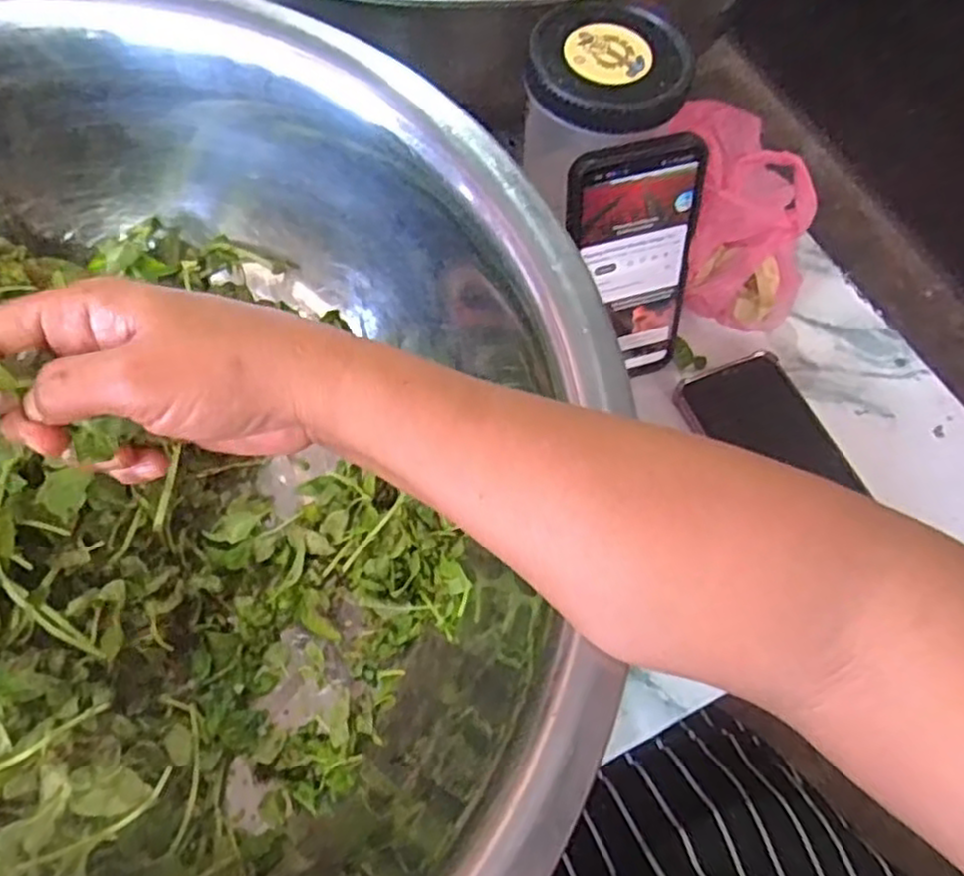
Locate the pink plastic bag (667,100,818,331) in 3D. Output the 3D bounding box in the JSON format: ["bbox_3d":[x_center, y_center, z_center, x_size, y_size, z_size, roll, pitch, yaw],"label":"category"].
[{"bbox_3d":[0.173,-0.151,0.497,0.085,0.080,0.139,-12,64,-8],"label":"pink plastic bag"}]

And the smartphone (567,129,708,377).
[{"bbox_3d":[0.095,-0.103,0.456,0.077,0.171,0.016,-20,48,-5],"label":"smartphone"}]

